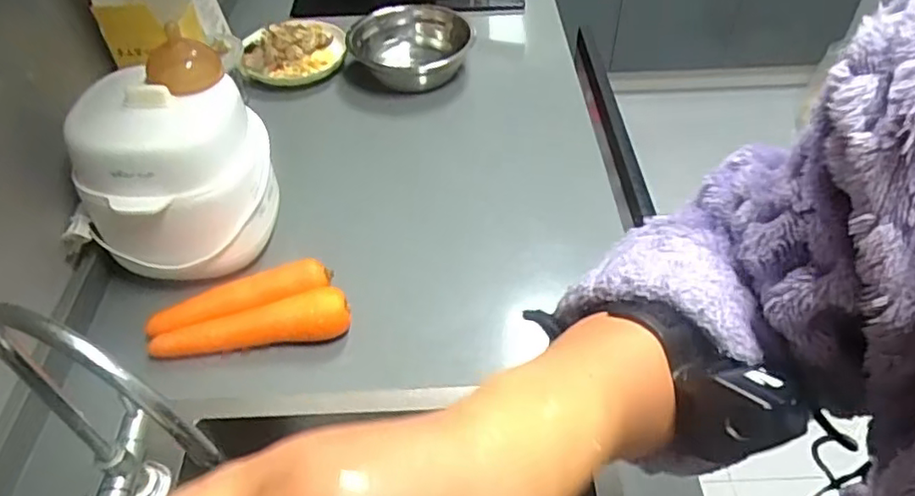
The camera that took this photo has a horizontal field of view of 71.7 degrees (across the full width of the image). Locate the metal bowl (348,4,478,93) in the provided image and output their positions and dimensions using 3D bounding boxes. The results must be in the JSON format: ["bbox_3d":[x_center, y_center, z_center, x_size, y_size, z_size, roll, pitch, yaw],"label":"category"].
[{"bbox_3d":[-0.078,-0.317,1.014,0.183,0.069,0.183,2,47,-2],"label":"metal bowl"}]

